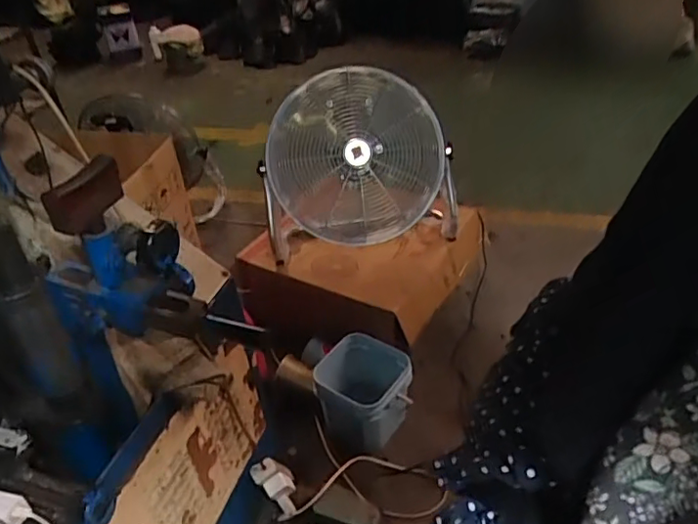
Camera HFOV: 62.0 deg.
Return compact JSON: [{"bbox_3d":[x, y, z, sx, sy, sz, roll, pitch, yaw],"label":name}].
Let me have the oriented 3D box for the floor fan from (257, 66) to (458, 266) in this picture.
[{"bbox_3d":[0.020,-0.270,1.688,0.547,0.496,0.235,-11,37,-6],"label":"floor fan"}]

